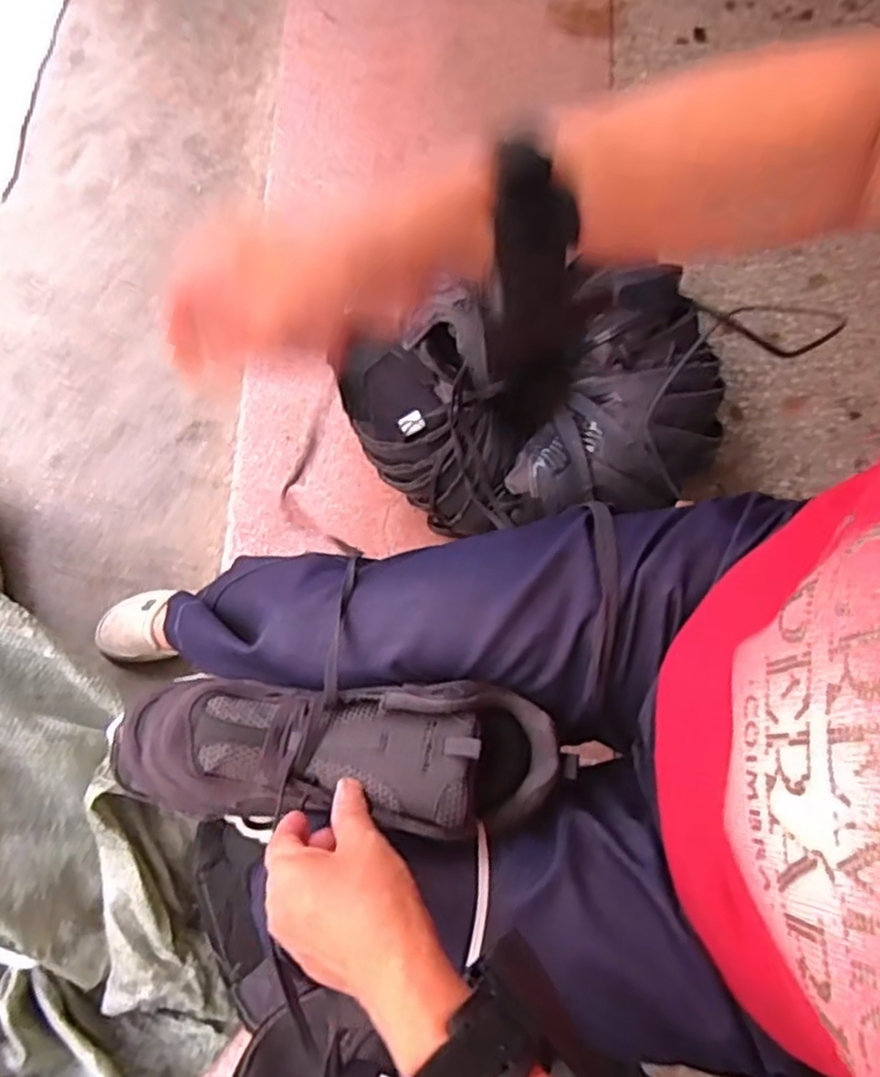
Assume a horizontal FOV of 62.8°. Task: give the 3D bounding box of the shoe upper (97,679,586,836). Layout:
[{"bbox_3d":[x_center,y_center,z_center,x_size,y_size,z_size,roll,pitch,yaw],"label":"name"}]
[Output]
[{"bbox_3d":[-0.078,0.135,0.458,0.303,0.068,0.086,1,80,7],"label":"shoe upper"}]

